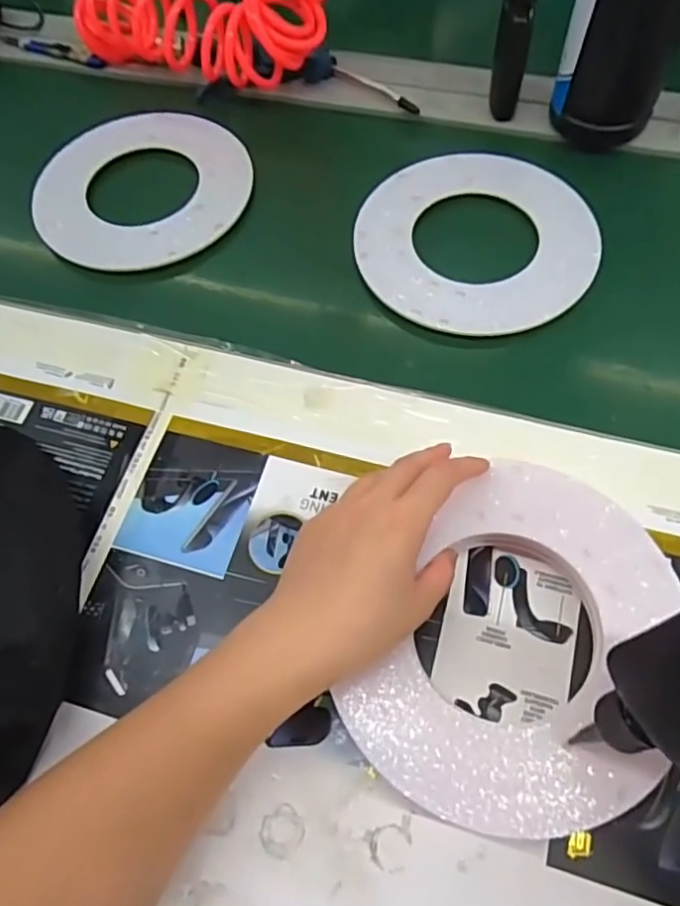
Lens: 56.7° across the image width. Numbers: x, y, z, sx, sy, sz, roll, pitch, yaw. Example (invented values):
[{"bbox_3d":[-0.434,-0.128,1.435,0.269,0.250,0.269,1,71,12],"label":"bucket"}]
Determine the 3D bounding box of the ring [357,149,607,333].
[{"bbox_3d":[0.109,-0.179,0.514,0.185,0.005,0.189,-2,63,3],"label":"ring"}]

